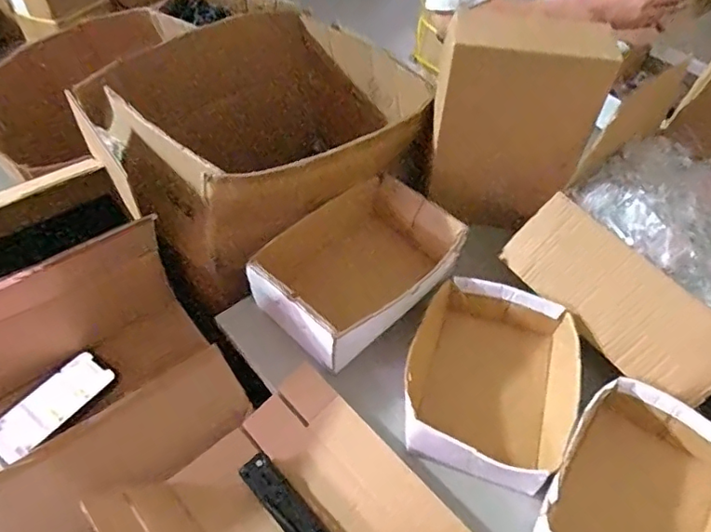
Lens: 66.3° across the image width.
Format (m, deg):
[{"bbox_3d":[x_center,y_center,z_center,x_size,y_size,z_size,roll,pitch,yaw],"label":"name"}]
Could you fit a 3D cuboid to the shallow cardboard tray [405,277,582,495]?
[{"bbox_3d":[0.161,0.146,0.683,0.188,0.093,0.243,18,53,13],"label":"shallow cardboard tray"}]

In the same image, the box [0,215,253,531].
[{"bbox_3d":[-0.337,0.146,0.649,0.343,0.239,0.215,-25,56,-20],"label":"box"}]

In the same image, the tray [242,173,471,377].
[{"bbox_3d":[0.013,-0.005,0.745,0.186,0.088,0.270,37,59,25],"label":"tray"}]

